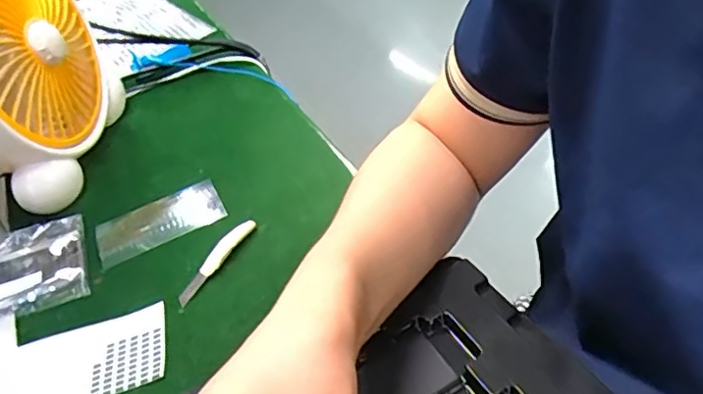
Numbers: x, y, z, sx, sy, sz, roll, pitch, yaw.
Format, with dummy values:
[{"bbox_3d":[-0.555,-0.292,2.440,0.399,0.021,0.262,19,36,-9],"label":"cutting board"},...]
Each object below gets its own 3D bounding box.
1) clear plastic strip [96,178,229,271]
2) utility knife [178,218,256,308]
[{"bbox_3d":[-0.170,0.022,0.521,0.110,0.010,0.062,-24,42,-14],"label":"clear plastic strip"},{"bbox_3d":[-0.107,0.048,0.462,0.016,0.011,0.086,17,46,26],"label":"utility knife"}]

